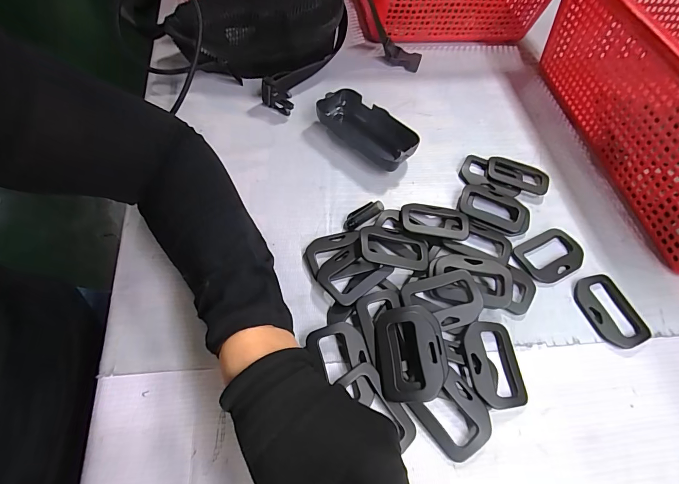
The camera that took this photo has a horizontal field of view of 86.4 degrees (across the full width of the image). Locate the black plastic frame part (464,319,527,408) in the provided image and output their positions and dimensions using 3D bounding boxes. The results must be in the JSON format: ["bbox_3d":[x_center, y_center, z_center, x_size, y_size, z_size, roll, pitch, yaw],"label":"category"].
[{"bbox_3d":[0.115,0.090,0.267,0.042,0.011,0.060,2,58,-4],"label":"black plastic frame part"}]

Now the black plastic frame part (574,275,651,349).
[{"bbox_3d":[0.226,0.057,0.301,0.046,0.005,0.060,-15,61,-14],"label":"black plastic frame part"}]

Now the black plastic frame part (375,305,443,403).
[{"bbox_3d":[0.050,0.078,0.256,0.045,0.011,0.065,1,58,-4],"label":"black plastic frame part"}]

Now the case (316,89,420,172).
[{"bbox_3d":[0.030,-0.116,0.375,0.048,0.025,0.109,-37,68,-24],"label":"case"}]

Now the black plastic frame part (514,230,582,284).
[{"bbox_3d":[0.190,0.012,0.324,0.062,0.005,0.043,-22,63,-17],"label":"black plastic frame part"}]

